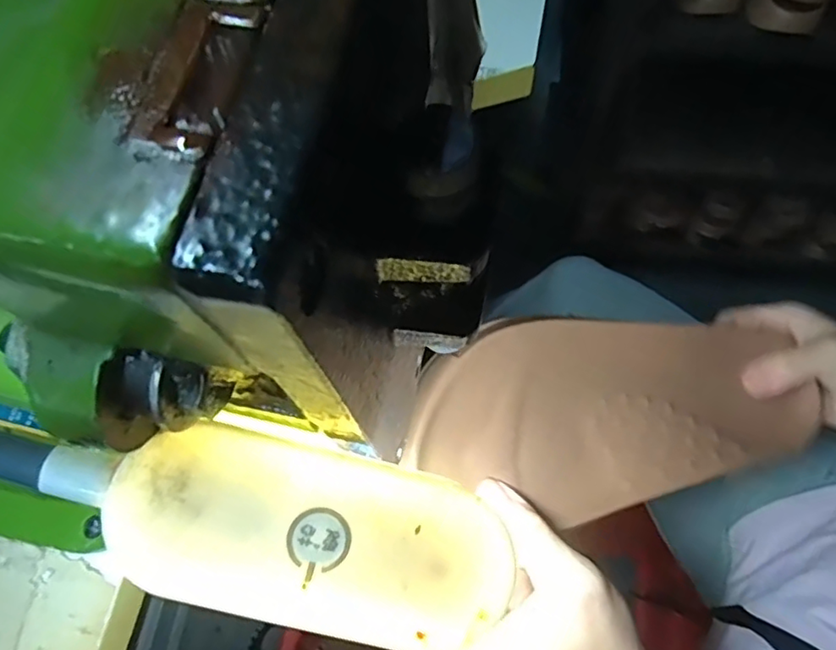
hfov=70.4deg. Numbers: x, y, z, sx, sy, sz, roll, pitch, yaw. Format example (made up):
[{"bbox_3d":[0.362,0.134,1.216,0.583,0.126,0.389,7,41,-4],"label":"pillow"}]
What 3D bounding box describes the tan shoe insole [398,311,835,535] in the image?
[{"bbox_3d":[0.115,0.042,0.316,0.262,0.014,0.097,-7,78,-25],"label":"tan shoe insole"}]

